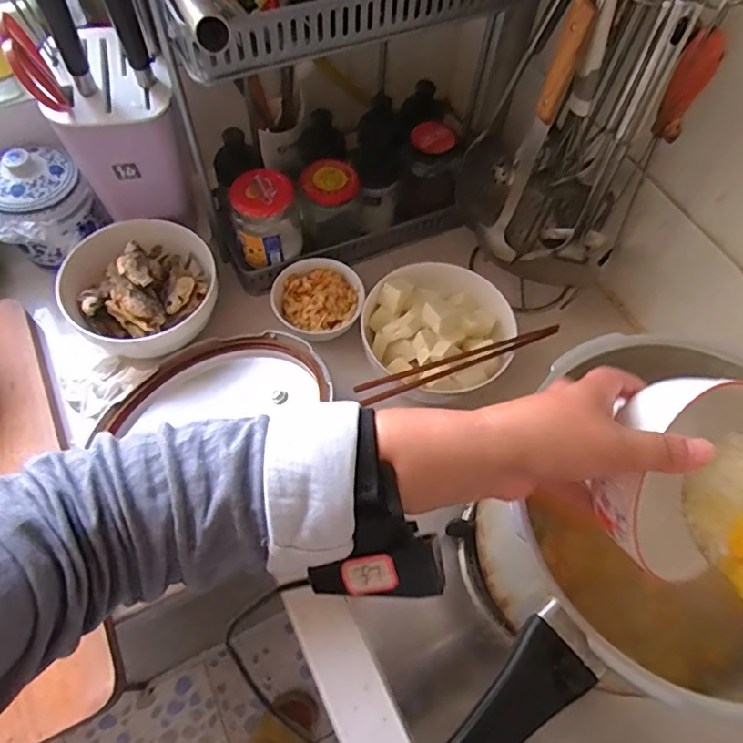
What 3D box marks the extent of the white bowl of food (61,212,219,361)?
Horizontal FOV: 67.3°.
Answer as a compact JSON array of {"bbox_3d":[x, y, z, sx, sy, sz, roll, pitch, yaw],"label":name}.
[{"bbox_3d":[-0.267,-0.098,0.655,0.165,0.073,0.171,1,63,-3],"label":"white bowl of food"}]

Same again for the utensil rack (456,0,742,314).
[{"bbox_3d":[0.208,-0.229,0.598,0.190,0.374,0.196,25,64,10],"label":"utensil rack"}]

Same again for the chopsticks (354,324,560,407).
[{"bbox_3d":[0.100,-0.013,0.609,0.231,0.022,0.023,-19,65,-12],"label":"chopsticks"}]

